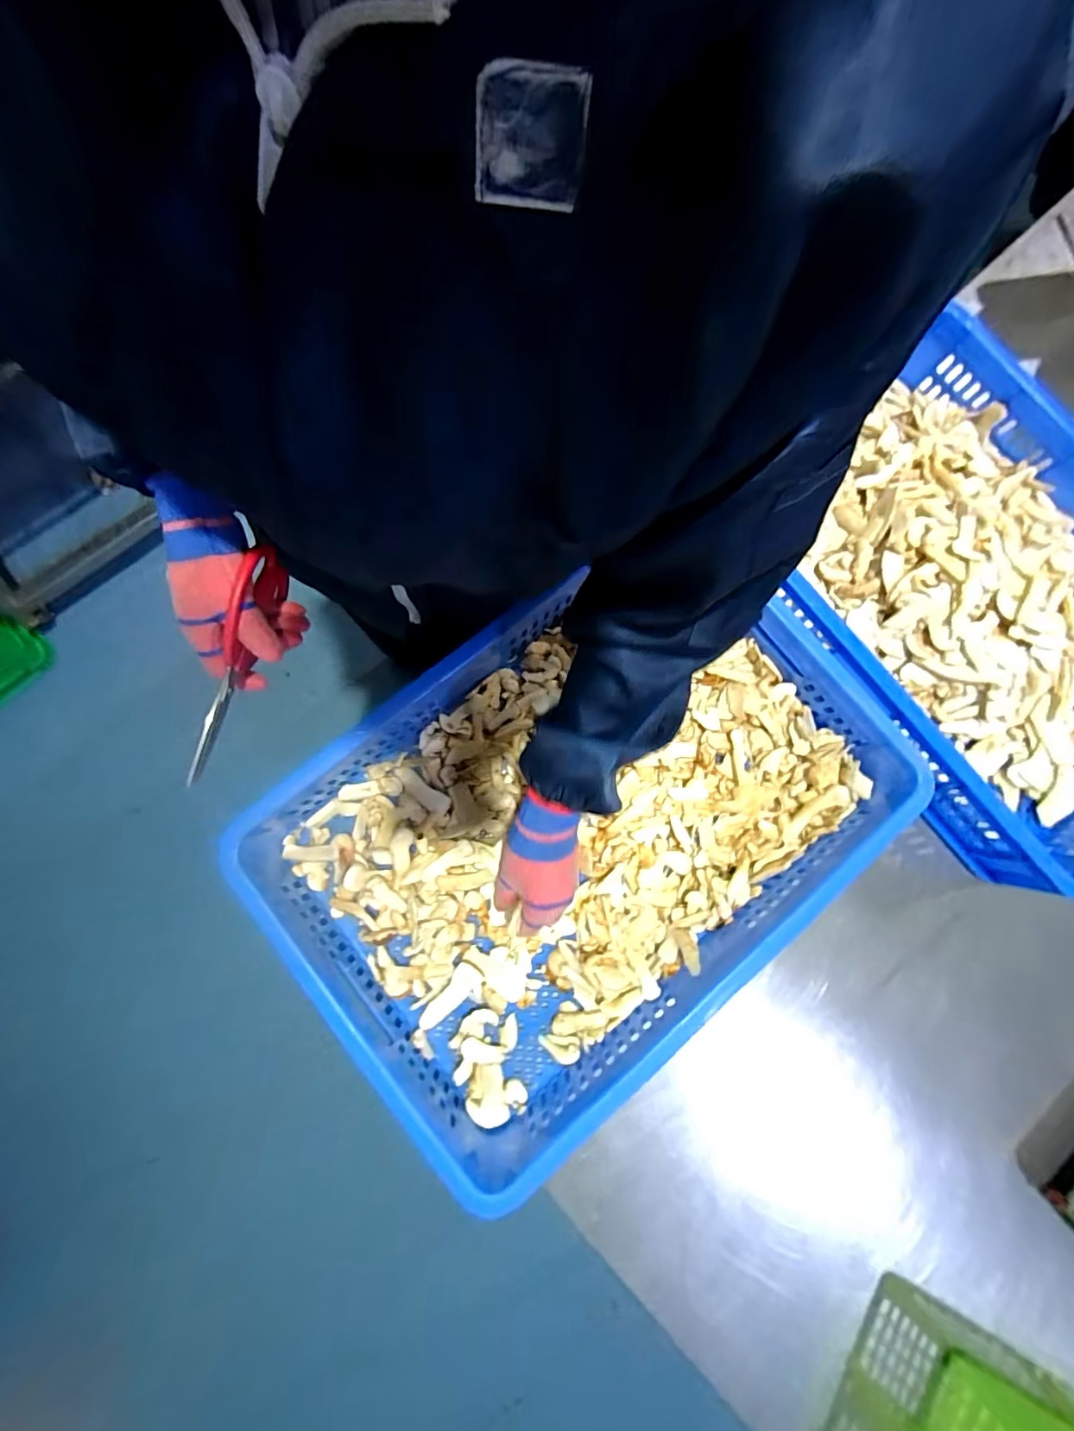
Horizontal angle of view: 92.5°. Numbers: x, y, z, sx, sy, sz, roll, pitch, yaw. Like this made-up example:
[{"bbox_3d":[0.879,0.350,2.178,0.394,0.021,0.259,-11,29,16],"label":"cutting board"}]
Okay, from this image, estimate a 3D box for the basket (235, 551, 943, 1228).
[{"bbox_3d":[0.054,0.102,0.532,0.591,0.125,0.395,-38,80,-8],"label":"basket"}]

